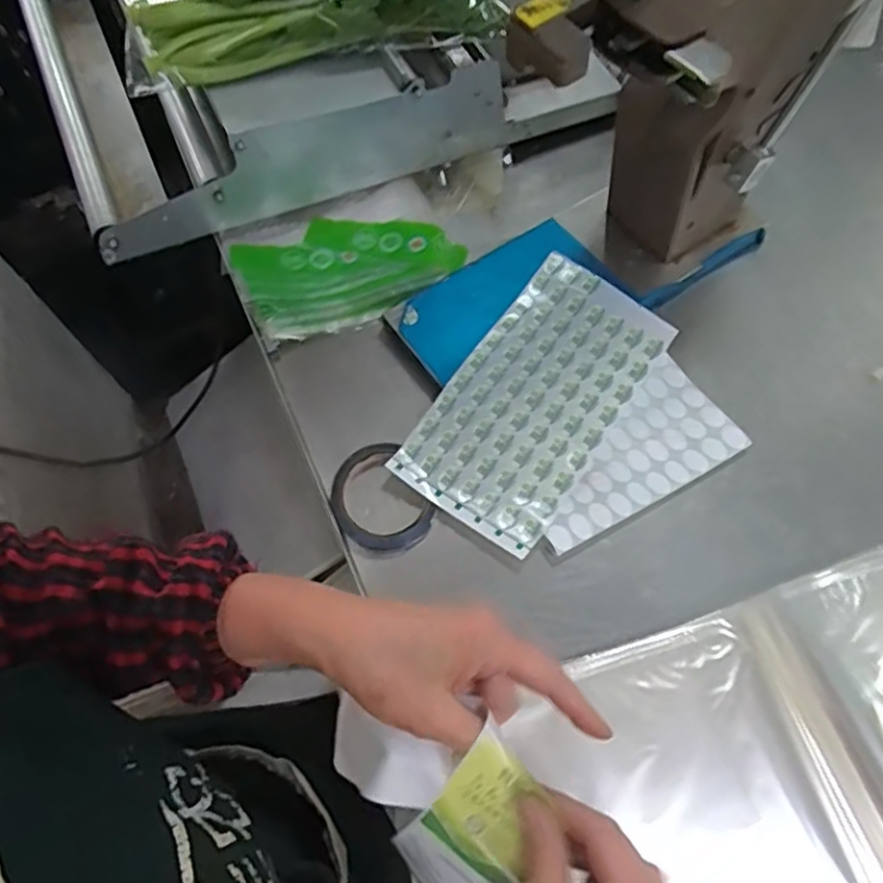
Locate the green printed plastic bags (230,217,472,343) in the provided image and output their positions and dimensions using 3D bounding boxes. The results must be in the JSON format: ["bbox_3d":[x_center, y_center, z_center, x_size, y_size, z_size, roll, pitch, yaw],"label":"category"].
[{"bbox_3d":[-0.089,-0.175,0.658,0.212,0.044,0.120,-25,66,-11],"label":"green printed plastic bags"}]

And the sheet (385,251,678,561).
[{"bbox_3d":[0.085,-0.041,0.598,0.136,0.012,0.261,35,73,10],"label":"sheet"}]

